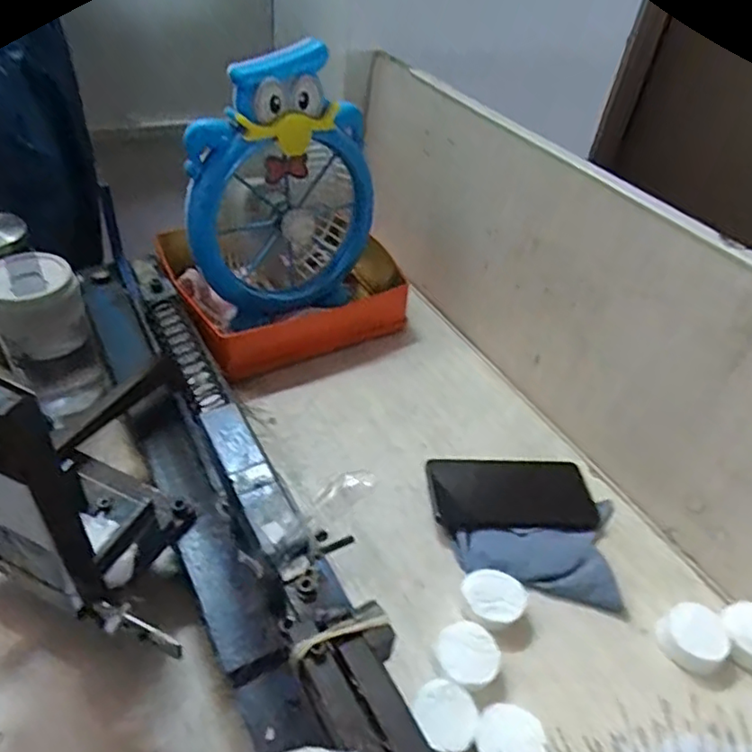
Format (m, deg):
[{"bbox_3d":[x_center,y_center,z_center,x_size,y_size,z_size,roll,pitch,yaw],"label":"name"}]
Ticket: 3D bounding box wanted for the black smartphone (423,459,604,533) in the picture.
[{"bbox_3d":[0.131,0.112,0.594,0.157,0.012,0.078,-1,43,-9],"label":"black smartphone"}]

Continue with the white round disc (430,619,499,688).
[{"bbox_3d":[0.067,0.215,0.471,0.048,0.020,0.050,4,43,-4],"label":"white round disc"}]

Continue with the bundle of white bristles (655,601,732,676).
[{"bbox_3d":[0.257,0.213,0.502,0.048,0.021,0.048,-28,53,-32],"label":"bundle of white bristles"}]

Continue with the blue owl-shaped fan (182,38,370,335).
[{"bbox_3d":[-0.107,-0.209,0.704,0.227,0.272,0.093,-28,53,-32],"label":"blue owl-shaped fan"}]

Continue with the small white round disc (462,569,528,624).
[{"bbox_3d":[0.098,0.181,0.508,0.048,0.015,0.046,4,43,-4],"label":"small white round disc"}]

